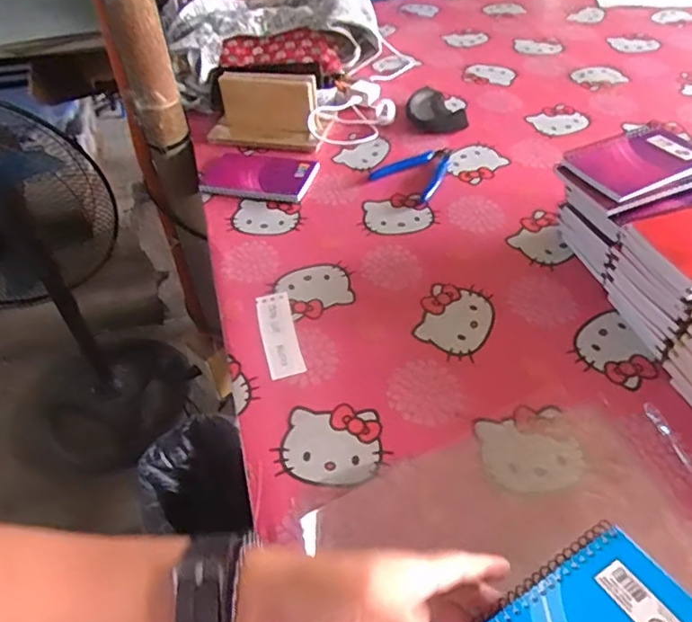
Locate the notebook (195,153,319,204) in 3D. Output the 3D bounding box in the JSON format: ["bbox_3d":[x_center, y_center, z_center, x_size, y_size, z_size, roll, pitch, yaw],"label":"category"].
[{"bbox_3d":[-0.113,-0.170,0.730,0.141,0.013,0.087,9,48,13],"label":"notebook"}]

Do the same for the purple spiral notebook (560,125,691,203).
[{"bbox_3d":[0.289,-0.150,0.571,0.135,0.010,0.091,-19,48,-13],"label":"purple spiral notebook"}]

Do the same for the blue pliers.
[{"bbox_3d":[0.095,-0.174,0.714,0.084,0.007,0.109,33,57,31],"label":"blue pliers"}]

